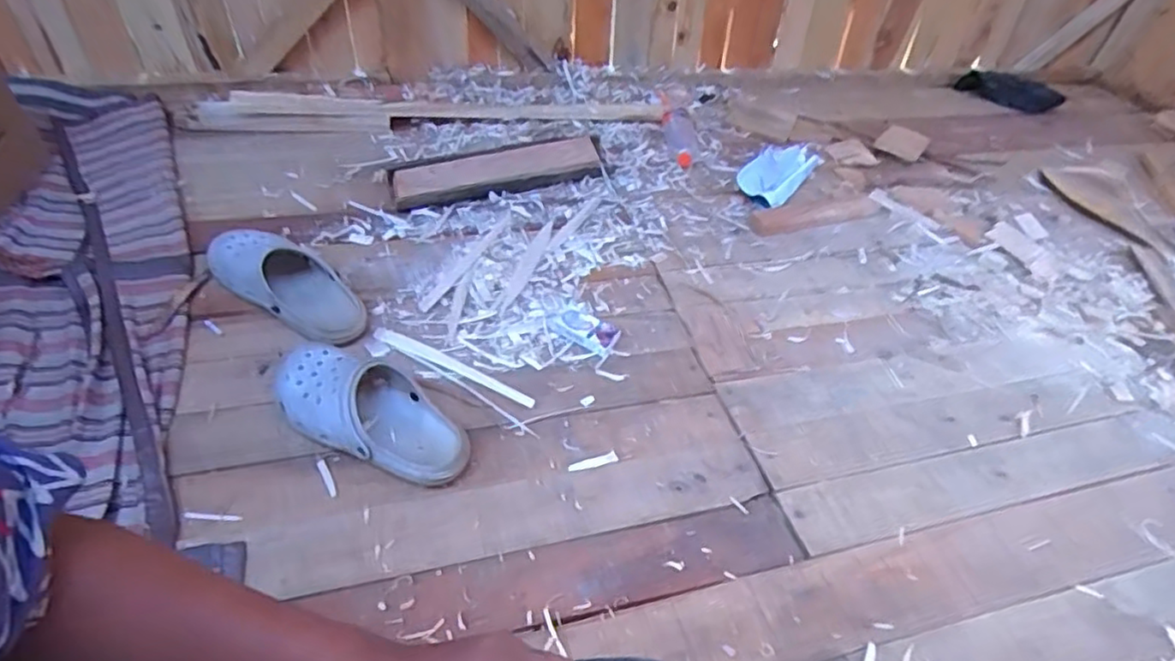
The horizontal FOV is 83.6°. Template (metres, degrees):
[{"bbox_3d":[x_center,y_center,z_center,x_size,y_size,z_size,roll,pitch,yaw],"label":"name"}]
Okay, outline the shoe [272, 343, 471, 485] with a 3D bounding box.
[{"bbox_3d":[-0.278,0.092,0.818,0.294,0.073,0.119,23,47,16],"label":"shoe"}]

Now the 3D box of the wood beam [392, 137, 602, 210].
[{"bbox_3d":[-0.164,-0.298,1.227,0.397,0.052,0.079,-18,50,-23],"label":"wood beam"}]

